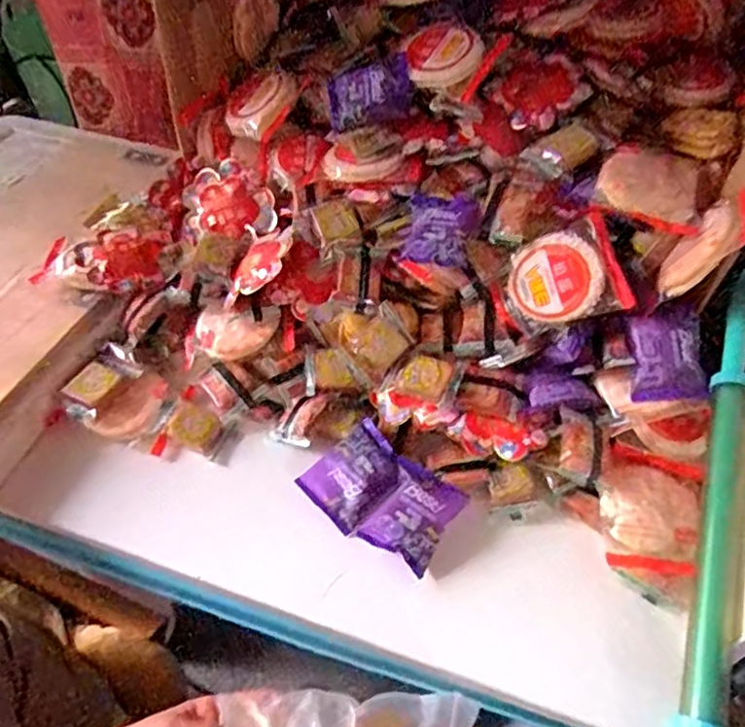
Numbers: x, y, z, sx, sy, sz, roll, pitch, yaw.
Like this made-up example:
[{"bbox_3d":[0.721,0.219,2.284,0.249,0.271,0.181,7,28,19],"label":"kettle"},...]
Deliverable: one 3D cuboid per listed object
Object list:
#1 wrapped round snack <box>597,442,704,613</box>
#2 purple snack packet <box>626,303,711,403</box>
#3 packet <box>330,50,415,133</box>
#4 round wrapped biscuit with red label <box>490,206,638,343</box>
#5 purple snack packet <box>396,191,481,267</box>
[{"bbox_3d":[0.223,0.129,0.506,0.077,0.032,0.113,15,49,10],"label":"wrapped round snack"},{"bbox_3d":[0.249,-0.011,0.531,0.058,0.012,0.083,-2,77,6],"label":"purple snack packet"},{"bbox_3d":[-0.003,-0.259,0.600,0.082,0.013,0.063,-15,82,10],"label":"packet"},{"bbox_3d":[0.159,-0.071,0.544,0.107,0.015,0.084,-21,84,17],"label":"round wrapped biscuit with red label"},{"bbox_3d":[0.060,-0.123,0.566,0.066,0.027,0.079,15,49,10],"label":"purple snack packet"}]

